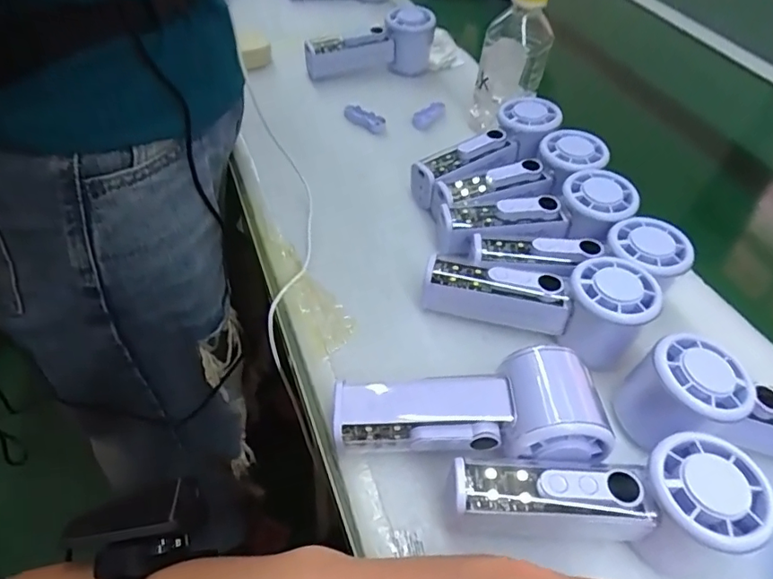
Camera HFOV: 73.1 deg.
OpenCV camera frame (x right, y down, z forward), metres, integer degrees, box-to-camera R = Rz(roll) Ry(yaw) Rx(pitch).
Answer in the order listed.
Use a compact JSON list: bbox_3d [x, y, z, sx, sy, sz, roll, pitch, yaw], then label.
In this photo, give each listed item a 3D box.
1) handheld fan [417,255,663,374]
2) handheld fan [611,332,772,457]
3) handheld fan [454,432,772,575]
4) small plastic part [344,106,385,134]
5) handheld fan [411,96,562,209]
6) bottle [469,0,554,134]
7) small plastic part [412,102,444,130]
[{"bbox_3d":[0.102,0.008,0.362,0.150,0.053,0.056,10,48,2],"label":"handheld fan"},{"bbox_3d":[0.227,0.072,0.316,0.154,0.049,0.054,9,48,2],"label":"handheld fan"},{"bbox_3d":[0.110,0.116,0.270,0.146,0.061,0.054,0,49,-7],"label":"handheld fan"},{"bbox_3d":[-0.023,-0.180,0.552,0.046,0.020,0.016,27,51,17],"label":"small plastic part"},{"bbox_3d":[0.092,-0.127,0.473,0.151,0.038,0.051,-31,57,-11],"label":"handheld fan"},{"bbox_3d":[0.128,-0.230,0.523,0.061,0.151,0.050,19,49,10],"label":"bottle"},{"bbox_3d":[0.046,-0.190,0.571,0.017,0.015,0.048,29,52,19],"label":"small plastic part"}]

